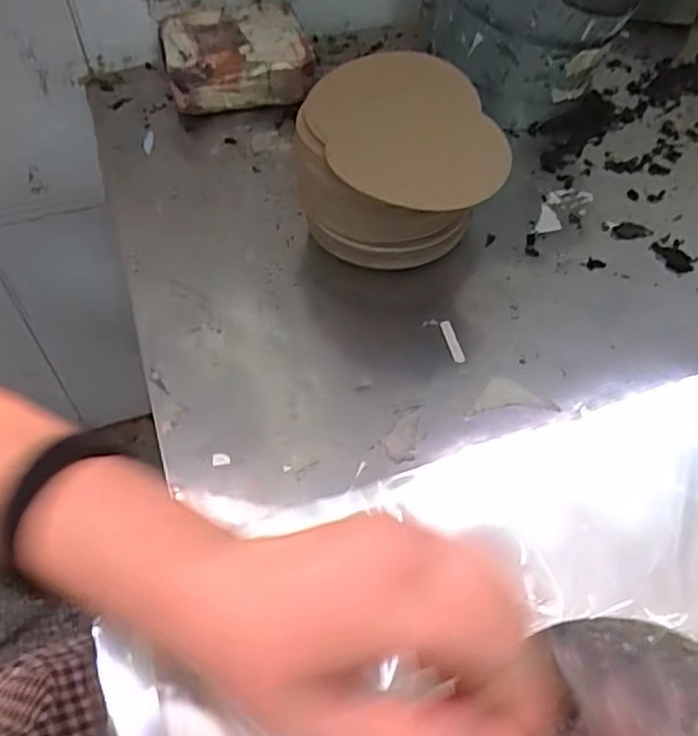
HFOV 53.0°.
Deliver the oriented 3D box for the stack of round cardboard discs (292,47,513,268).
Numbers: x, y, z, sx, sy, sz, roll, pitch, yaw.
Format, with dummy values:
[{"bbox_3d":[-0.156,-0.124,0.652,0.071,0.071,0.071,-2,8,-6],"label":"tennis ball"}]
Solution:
[{"bbox_3d":[0.040,-0.166,0.577,0.159,0.140,0.144,0,53,1],"label":"stack of round cardboard discs"}]

